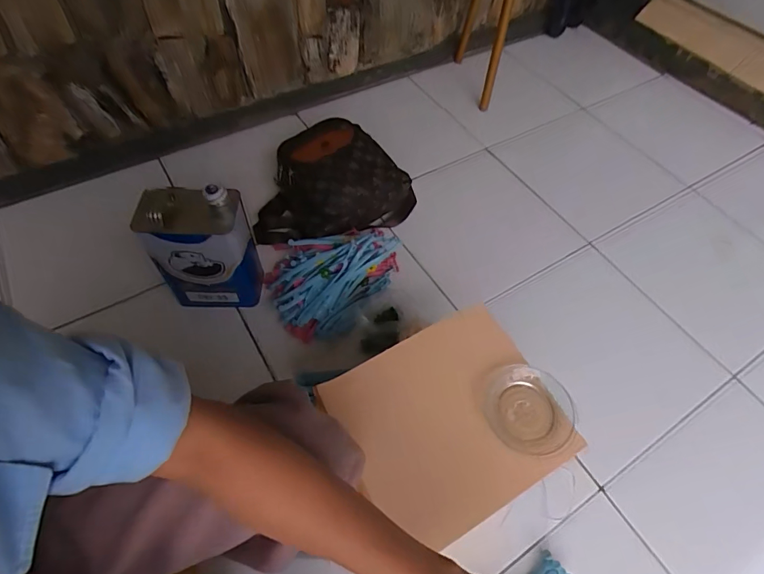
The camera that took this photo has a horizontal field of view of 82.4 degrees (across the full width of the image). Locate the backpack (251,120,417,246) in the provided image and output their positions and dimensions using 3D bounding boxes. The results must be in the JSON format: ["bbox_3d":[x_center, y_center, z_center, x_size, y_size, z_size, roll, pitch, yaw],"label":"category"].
[{"bbox_3d":[-0.125,-0.222,0.997,0.284,0.154,0.321,35,61,18],"label":"backpack"}]

